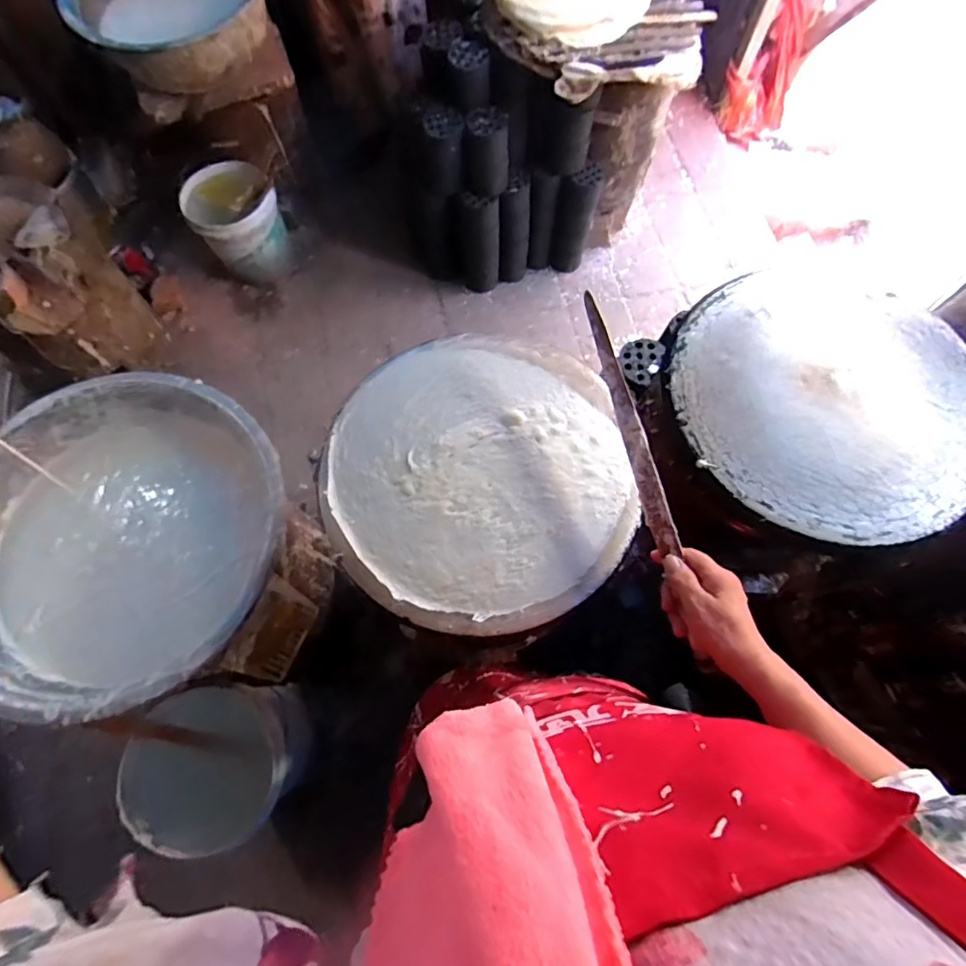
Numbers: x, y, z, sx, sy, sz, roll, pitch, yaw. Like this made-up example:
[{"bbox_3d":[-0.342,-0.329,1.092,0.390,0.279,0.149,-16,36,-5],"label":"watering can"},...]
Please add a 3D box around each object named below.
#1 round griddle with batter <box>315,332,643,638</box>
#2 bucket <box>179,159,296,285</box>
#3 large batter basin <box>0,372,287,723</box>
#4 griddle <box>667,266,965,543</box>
[{"bbox_3d":[-0.009,-0.014,0.619,0.347,0.021,0.356,0,70,1],"label":"round griddle with batter"},{"bbox_3d":[-0.746,-0.797,1.635,0.266,0.244,0.223,-21,71,-6],"label":"bucket"},{"bbox_3d":[-0.538,0.078,0.807,0.471,0.118,0.486,0,70,1],"label":"large batter basin"},{"bbox_3d":[0.421,-0.105,0.658,0.367,0.063,0.352,0,70,1],"label":"griddle"}]

